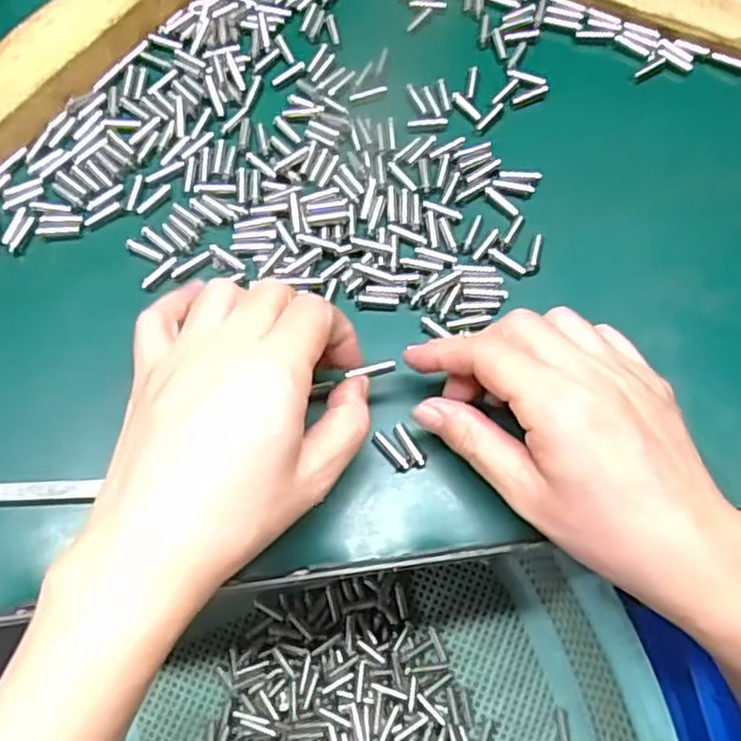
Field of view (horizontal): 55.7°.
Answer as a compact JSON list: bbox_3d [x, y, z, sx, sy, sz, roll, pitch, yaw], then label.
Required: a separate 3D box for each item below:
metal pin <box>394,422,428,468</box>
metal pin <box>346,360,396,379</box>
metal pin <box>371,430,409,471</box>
[{"bbox_3d":[0.018,0.033,0.312,0.007,0.004,0.022,-28,72,-11],"label":"metal pin"},{"bbox_3d":[0.000,0.000,0.294,0.021,0.005,0.005,-11,70,-3],"label":"metal pin"},{"bbox_3d":[0.009,0.036,0.311,0.006,0.004,0.021,-39,75,-14],"label":"metal pin"}]

